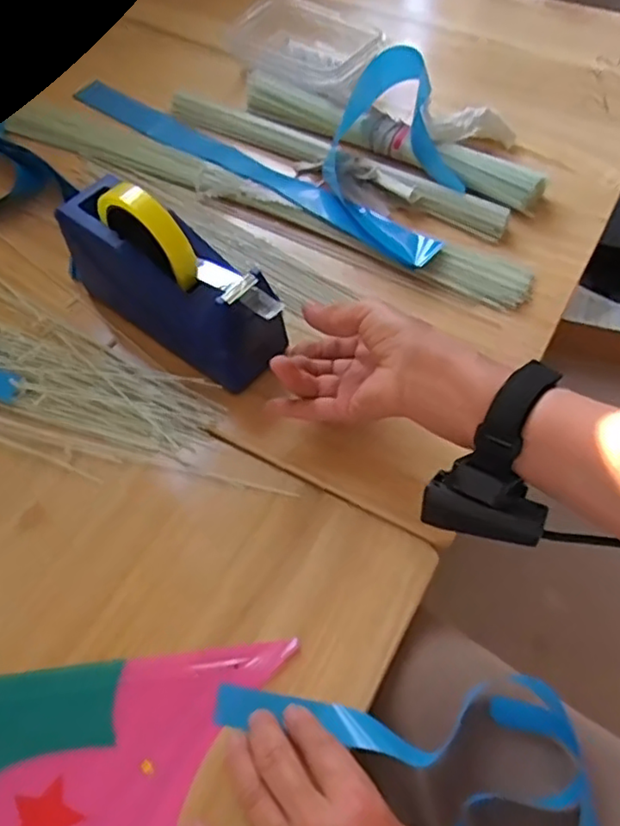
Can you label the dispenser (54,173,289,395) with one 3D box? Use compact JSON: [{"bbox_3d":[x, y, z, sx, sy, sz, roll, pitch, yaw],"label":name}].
[{"bbox_3d":[-0.124,-0.118,0.543,0.231,0.124,0.064,32,65,20],"label":"dispenser"}]

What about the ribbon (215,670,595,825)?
[{"bbox_3d":[0.063,0.194,0.398,0.227,0.036,0.117,24,62,17],"label":"ribbon"}]

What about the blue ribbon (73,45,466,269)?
[{"bbox_3d":[-0.029,-0.345,0.707,0.506,0.080,0.205,34,65,22],"label":"blue ribbon"}]

